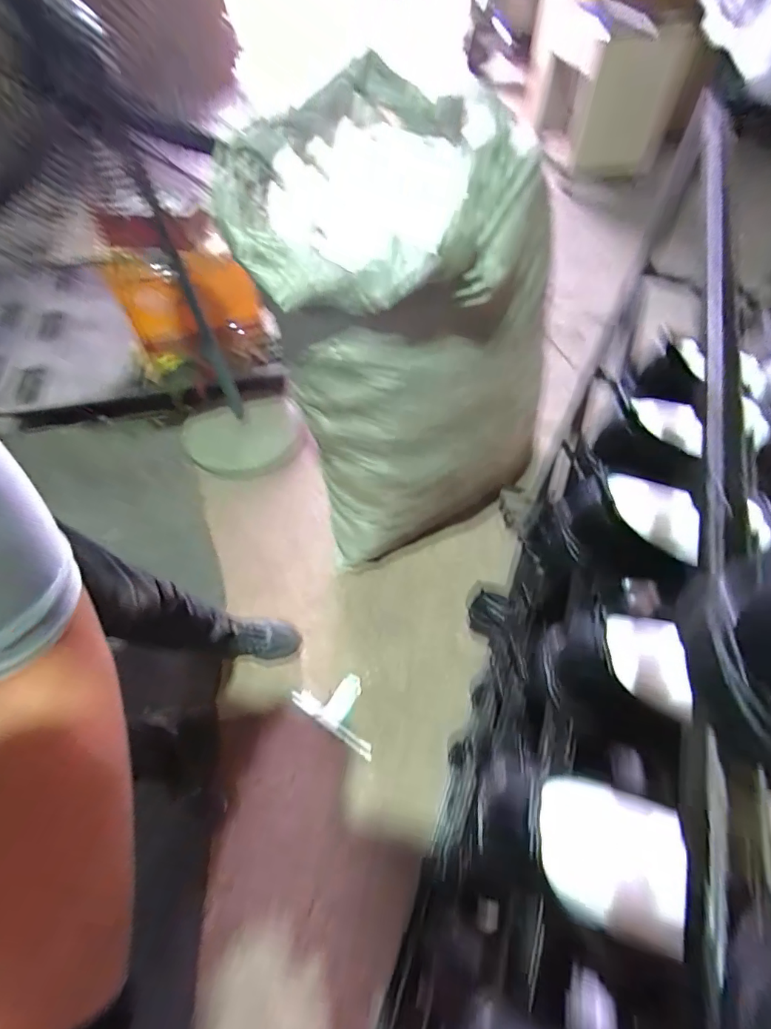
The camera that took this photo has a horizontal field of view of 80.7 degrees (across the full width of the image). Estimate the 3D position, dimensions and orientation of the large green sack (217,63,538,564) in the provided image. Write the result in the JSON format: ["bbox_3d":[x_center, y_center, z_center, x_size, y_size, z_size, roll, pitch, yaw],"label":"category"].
[{"bbox_3d":[-0.022,-0.411,1.174,0.575,0.896,0.723,-22,58,-16],"label":"large green sack"}]

